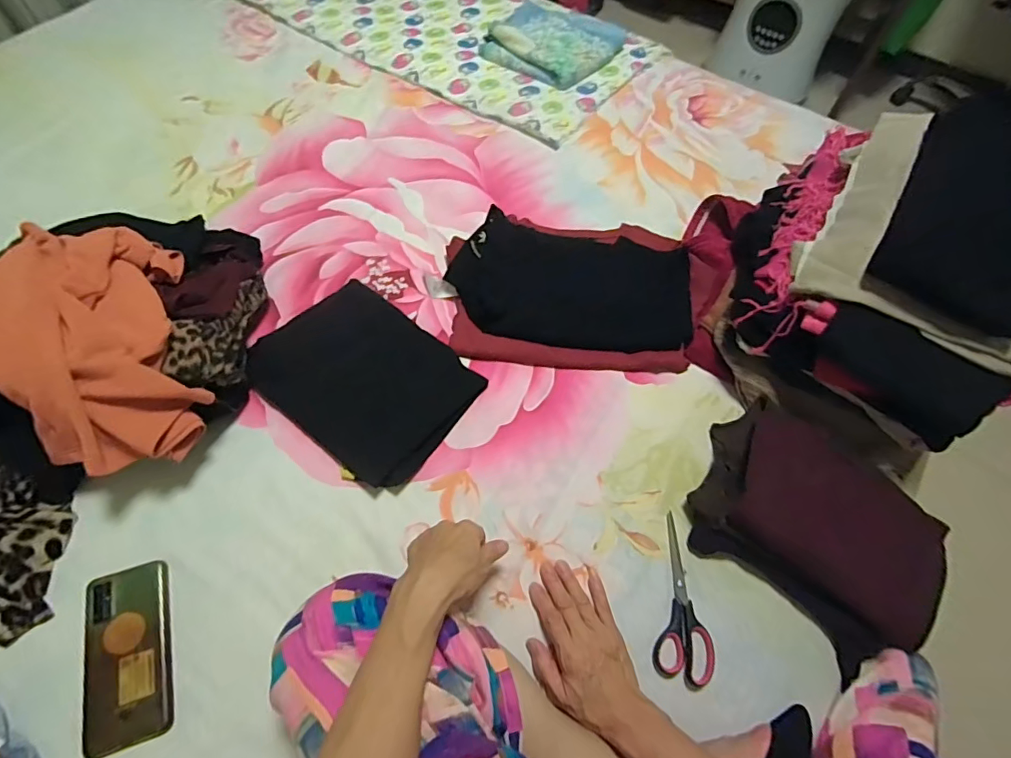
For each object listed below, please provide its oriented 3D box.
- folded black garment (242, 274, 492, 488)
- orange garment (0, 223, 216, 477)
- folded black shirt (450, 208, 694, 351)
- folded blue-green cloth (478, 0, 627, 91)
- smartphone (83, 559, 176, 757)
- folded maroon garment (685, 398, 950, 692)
[{"bbox_3d":[-0.182,-0.007,0.646,0.274,0.019,0.201,35,66,16],"label":"folded black garment"},{"bbox_3d":[-0.451,-0.036,0.527,0.198,0.096,0.270,-20,64,-12],"label":"orange garment"},{"bbox_3d":[0.096,-0.142,0.705,0.323,0.051,0.190,9,62,3],"label":"folded black shirt"},{"bbox_3d":[0.099,-0.670,0.980,0.218,0.044,0.225,37,67,17],"label":"folded blue-green cloth"},{"bbox_3d":[-0.373,0.271,0.492,0.075,0.012,0.160,-18,64,-11],"label":"smartphone"},{"bbox_3d":[0.359,0.170,0.566,0.275,0.075,0.200,31,65,14],"label":"folded maroon garment"}]

